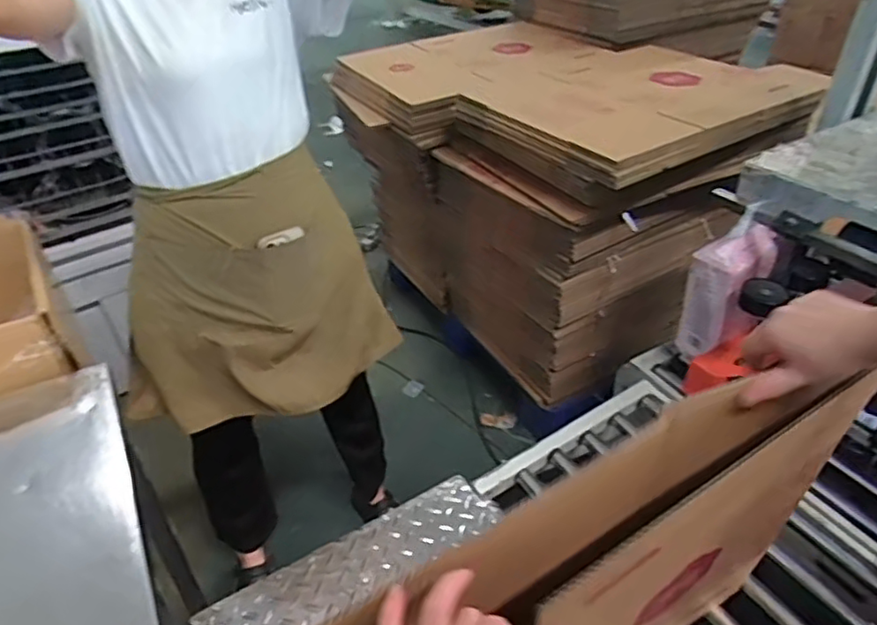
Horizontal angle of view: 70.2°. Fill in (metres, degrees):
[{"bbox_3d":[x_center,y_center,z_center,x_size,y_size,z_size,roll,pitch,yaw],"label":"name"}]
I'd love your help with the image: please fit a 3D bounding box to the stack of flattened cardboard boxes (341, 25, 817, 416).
[{"bbox_3d":[0.320,-0.355,1.831,0.784,0.714,1.020,-30,45,-31],"label":"stack of flattened cardboard boxes"}]

